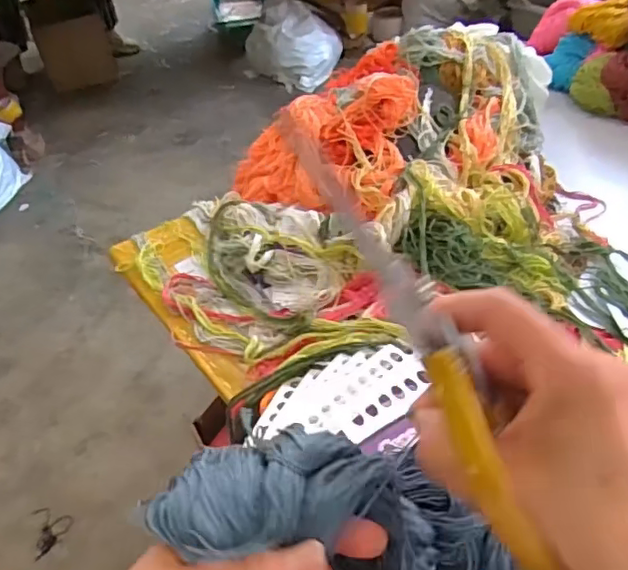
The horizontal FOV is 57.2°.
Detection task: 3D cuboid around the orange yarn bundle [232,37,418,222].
[{"bbox_3d":[0.025,-0.192,0.710,0.221,0.115,0.213,-3,44,3],"label":"orange yarn bundle"}]

